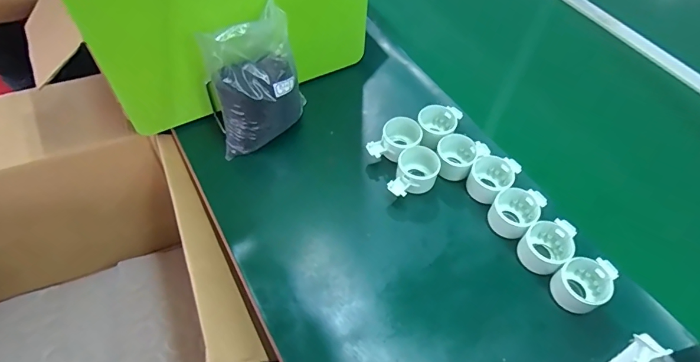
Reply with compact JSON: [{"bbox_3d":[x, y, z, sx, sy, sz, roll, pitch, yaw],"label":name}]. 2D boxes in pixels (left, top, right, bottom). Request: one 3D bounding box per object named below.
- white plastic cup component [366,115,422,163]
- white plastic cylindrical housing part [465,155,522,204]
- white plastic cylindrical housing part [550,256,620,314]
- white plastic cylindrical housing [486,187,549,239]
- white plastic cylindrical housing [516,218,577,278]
[{"bbox_3d":[0.071,-0.056,0.659,0.058,0.045,0.081,37,60,21],"label":"white plastic cup component"},{"bbox_3d":[0.208,-0.002,0.631,0.060,0.041,0.087,32,59,18],"label":"white plastic cylindrical housing part"},{"bbox_3d":[0.300,0.127,0.541,0.080,0.040,0.058,-33,63,-24],"label":"white plastic cylindrical housing part"},{"bbox_3d":[0.232,0.044,0.601,0.061,0.040,0.086,33,59,18],"label":"white plastic cylindrical housing"},{"bbox_3d":[0.266,0.086,0.573,0.082,0.040,0.061,-37,64,-26],"label":"white plastic cylindrical housing"}]

